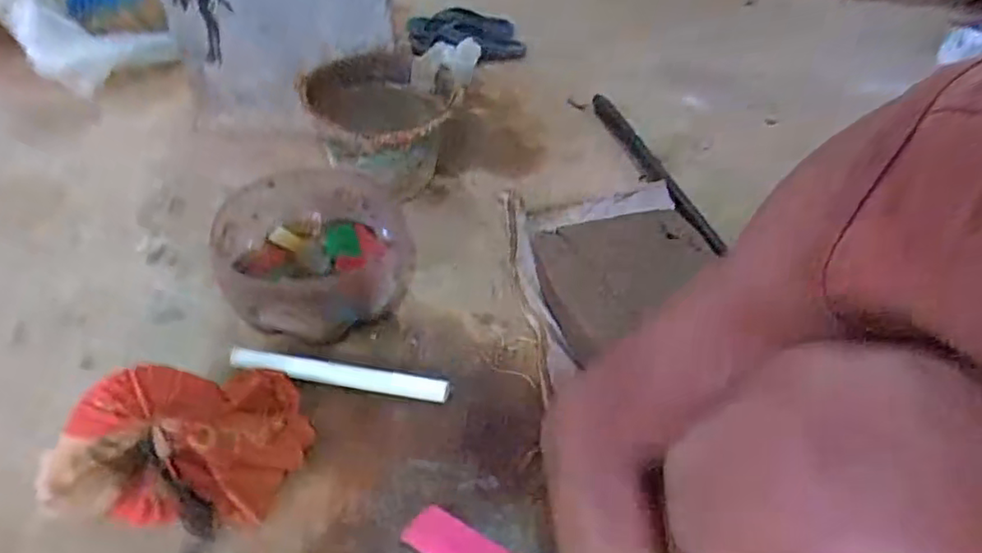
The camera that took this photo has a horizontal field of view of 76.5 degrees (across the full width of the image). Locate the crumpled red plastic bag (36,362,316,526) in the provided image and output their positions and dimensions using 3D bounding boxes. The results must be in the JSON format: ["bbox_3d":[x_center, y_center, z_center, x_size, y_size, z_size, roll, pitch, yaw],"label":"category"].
[{"bbox_3d":[-0.317,0.164,0.652,0.242,0.082,0.174,-3,45,-11],"label":"crumpled red plastic bag"}]

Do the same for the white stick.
[{"bbox_3d":[-0.181,0.116,0.751,0.260,0.021,0.024,9,44,1],"label":"white stick"}]

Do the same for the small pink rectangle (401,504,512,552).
[{"bbox_3d":[-0.032,0.269,0.624,0.108,0.004,0.045,22,46,15],"label":"small pink rectangle"}]

